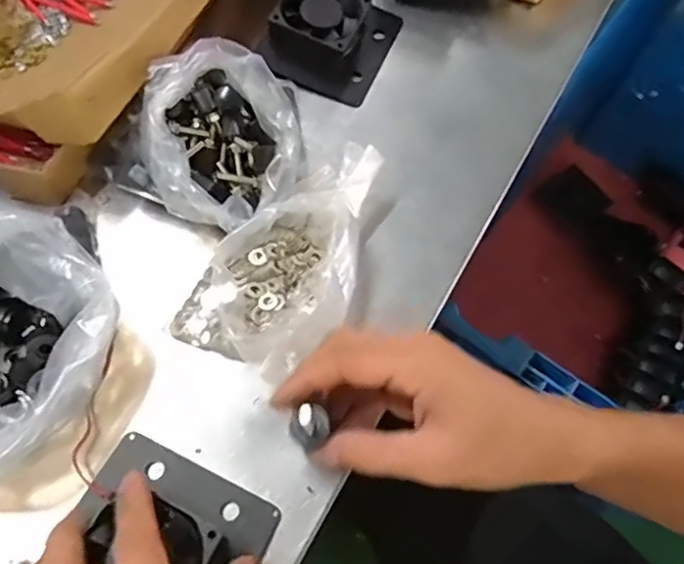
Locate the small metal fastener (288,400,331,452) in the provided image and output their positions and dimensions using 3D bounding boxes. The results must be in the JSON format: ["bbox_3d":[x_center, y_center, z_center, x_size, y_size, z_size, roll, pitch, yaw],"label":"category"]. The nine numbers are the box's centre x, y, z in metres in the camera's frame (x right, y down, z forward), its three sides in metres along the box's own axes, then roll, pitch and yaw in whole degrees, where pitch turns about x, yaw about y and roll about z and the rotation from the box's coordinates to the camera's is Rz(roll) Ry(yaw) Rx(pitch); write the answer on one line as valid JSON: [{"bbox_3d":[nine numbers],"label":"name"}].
[{"bbox_3d":[-0.016,0.073,0.300,0.018,0.014,0.019,-36,72,-17],"label":"small metal fastener"}]

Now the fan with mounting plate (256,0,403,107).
[{"bbox_3d":[-0.006,-0.190,0.451,0.081,0.035,0.097,22,67,7],"label":"fan with mounting plate"}]

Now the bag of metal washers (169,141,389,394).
[{"bbox_3d":[-0.022,-0.013,0.366,0.091,0.045,0.159,36,69,13],"label":"bag of metal washers"}]

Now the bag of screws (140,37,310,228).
[{"bbox_3d":[-0.073,-0.093,0.379,0.098,0.069,0.121,-7,66,-6],"label":"bag of screws"}]

